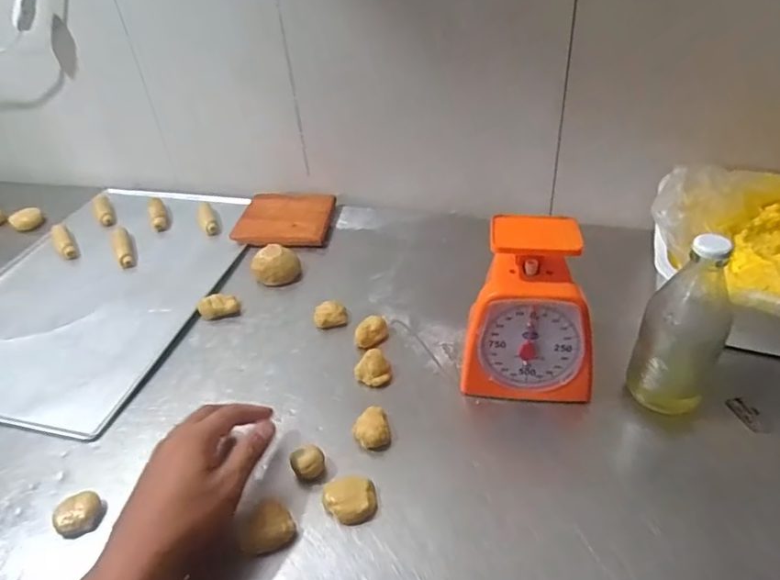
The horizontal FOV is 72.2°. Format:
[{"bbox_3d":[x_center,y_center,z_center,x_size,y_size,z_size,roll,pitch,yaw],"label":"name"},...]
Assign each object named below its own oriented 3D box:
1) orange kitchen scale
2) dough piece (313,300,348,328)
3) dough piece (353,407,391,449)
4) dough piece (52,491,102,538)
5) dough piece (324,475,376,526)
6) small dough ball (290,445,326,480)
[{"bbox_3d":[0.129,0.019,0.509,0.113,0.153,0.086,0,38,6],"label":"orange kitchen scale"},{"bbox_3d":[-0.069,0.029,0.627,0.037,0.019,0.029,-7,37,-3],"label":"dough piece"},{"bbox_3d":[-0.017,0.129,0.495,0.031,0.022,0.039,-12,38,-8],"label":"dough piece"},{"bbox_3d":[-0.259,0.185,0.445,0.034,0.017,0.035,-3,37,3],"label":"dough piece"},{"bbox_3d":[-0.032,0.172,0.436,0.042,0.017,0.034,-9,38,-5],"label":"dough piece"},{"bbox_3d":[-0.070,0.152,0.464,0.027,0.025,0.025,-3,37,3],"label":"small dough ball"}]

